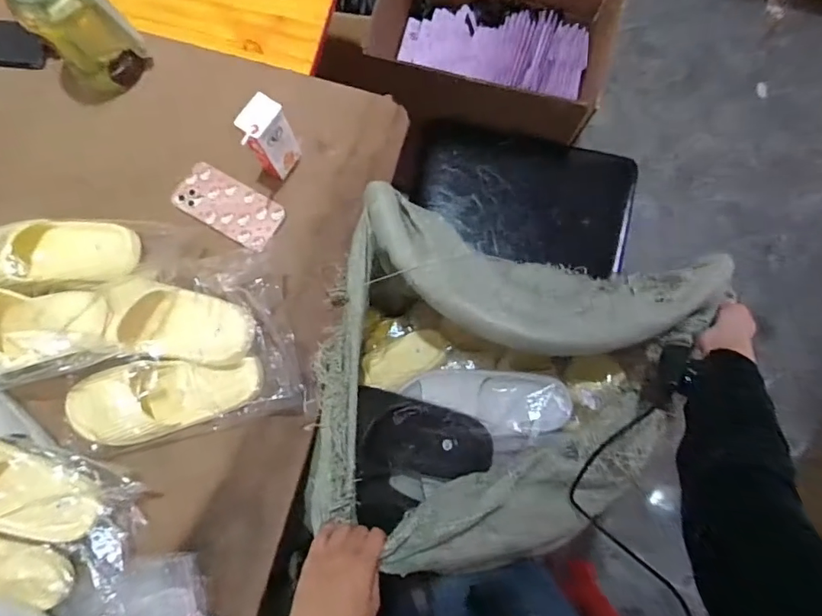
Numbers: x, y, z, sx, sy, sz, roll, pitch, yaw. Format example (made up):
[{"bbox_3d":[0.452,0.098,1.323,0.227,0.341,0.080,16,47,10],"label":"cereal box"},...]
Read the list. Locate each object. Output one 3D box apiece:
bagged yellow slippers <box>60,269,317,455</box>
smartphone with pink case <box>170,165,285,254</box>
[{"bbox_3d":[-0.326,0.059,0.653,0.315,0.116,0.218,-13,80,-2],"label":"bagged yellow slippers"},{"bbox_3d":[-0.278,-0.156,0.745,0.164,0.012,0.083,30,81,5],"label":"smartphone with pink case"}]

